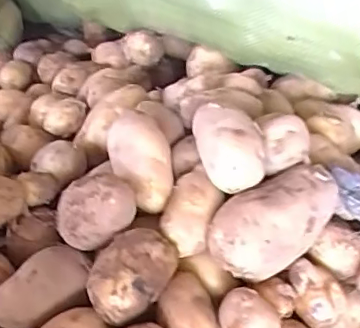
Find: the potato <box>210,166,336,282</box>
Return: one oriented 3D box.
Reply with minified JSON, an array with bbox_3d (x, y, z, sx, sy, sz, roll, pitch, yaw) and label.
[{"bbox_3d":[0.087,0.055,0.515,0.132,0.067,0.061,-23,41,-24],"label":"potato"}]

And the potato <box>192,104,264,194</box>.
[{"bbox_3d":[0.045,-0.017,0.520,0.053,0.036,0.080,-26,62,17],"label":"potato"}]

